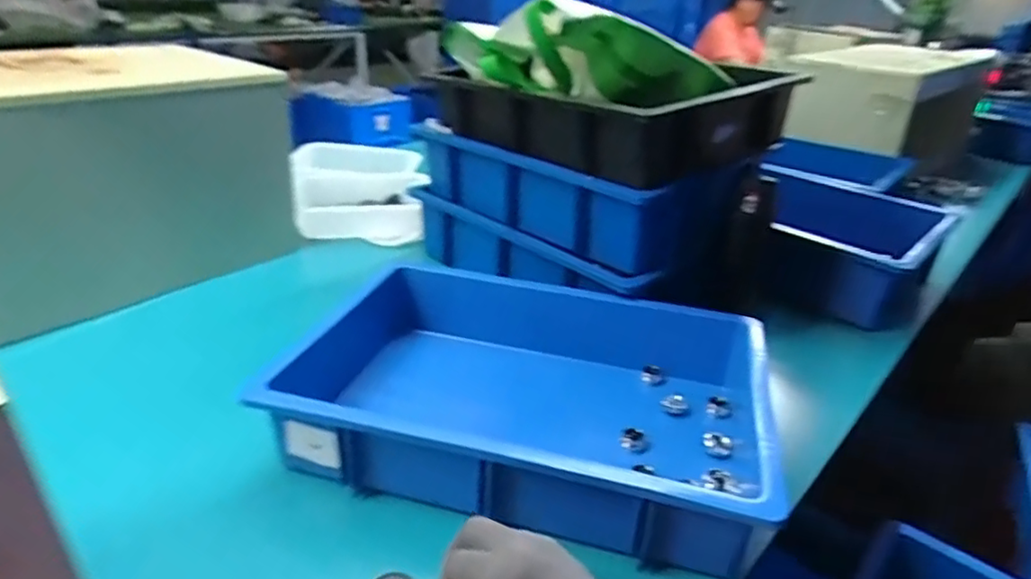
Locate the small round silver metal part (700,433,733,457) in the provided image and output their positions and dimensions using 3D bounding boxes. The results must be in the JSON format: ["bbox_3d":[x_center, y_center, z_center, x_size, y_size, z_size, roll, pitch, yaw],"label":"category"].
[{"bbox_3d":[0.199,0.155,0.626,0.030,0.015,0.030,2,27,-1],"label":"small round silver metal part"}]

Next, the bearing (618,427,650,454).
[{"bbox_3d":[0.117,0.150,0.624,0.030,0.008,0.029,2,27,-1],"label":"bearing"}]

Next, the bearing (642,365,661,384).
[{"bbox_3d":[0.158,0.098,0.732,0.021,0.013,0.021,9,28,12],"label":"bearing"}]

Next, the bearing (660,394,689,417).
[{"bbox_3d":[0.171,0.125,0.679,0.025,0.014,0.025,2,27,-1],"label":"bearing"}]

